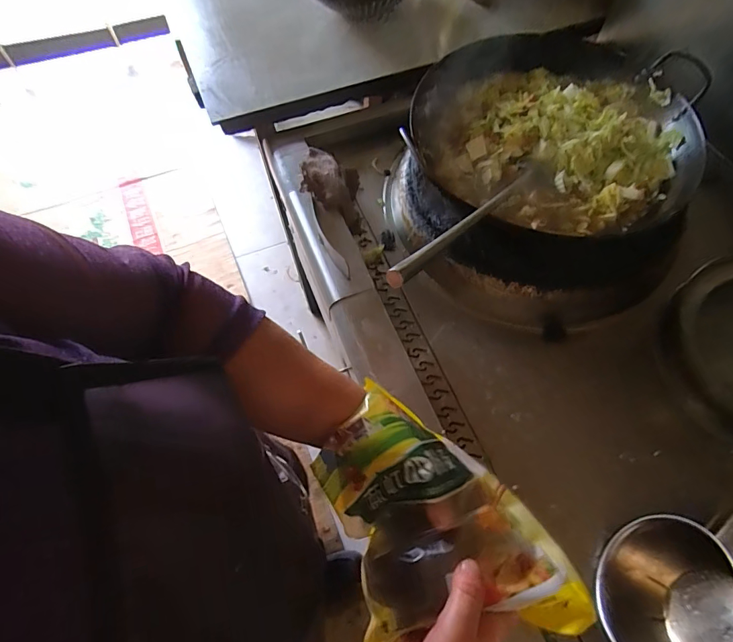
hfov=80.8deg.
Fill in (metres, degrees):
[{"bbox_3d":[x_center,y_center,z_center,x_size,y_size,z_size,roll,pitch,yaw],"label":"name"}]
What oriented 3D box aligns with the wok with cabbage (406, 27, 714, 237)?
[{"bbox_3d":[0.306,-0.322,0.705,0.428,0.095,0.373,23,66,12],"label":"wok with cabbage"}]

